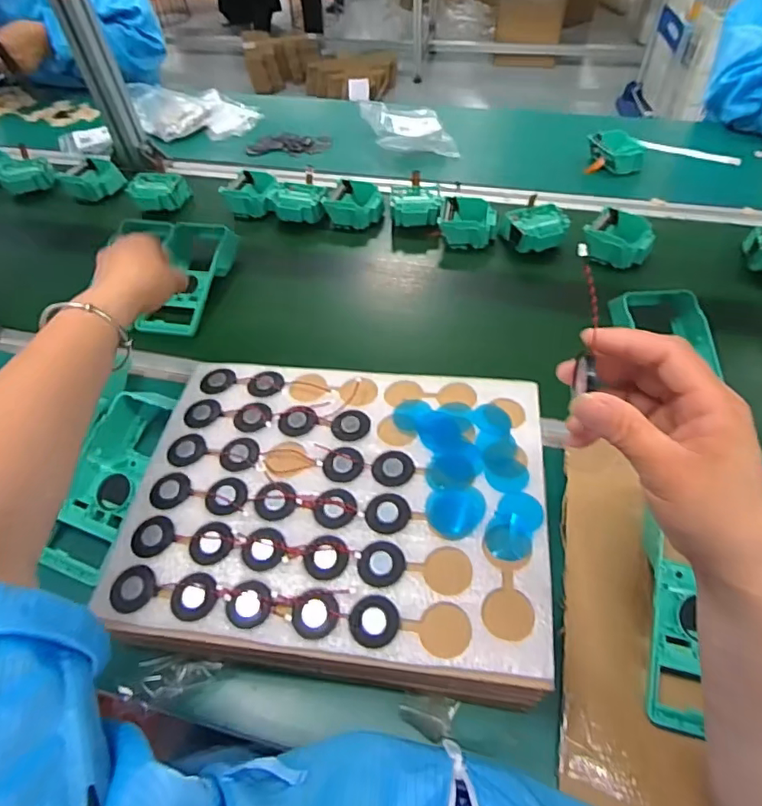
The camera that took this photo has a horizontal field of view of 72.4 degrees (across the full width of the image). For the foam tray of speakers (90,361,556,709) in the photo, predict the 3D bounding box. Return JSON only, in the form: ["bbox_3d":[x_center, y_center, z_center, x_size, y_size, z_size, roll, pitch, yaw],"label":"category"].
[{"bbox_3d":[-0.033,0.076,0.420,0.317,0.034,0.254,5,52,6],"label":"foam tray of speakers"}]

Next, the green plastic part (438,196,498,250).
[{"bbox_3d":[0.126,-0.263,0.760,0.086,0.041,0.073,12,53,12],"label":"green plastic part"}]

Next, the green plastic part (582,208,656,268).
[{"bbox_3d":[0.319,-0.221,0.693,0.080,0.032,0.089,28,57,22],"label":"green plastic part"}]

